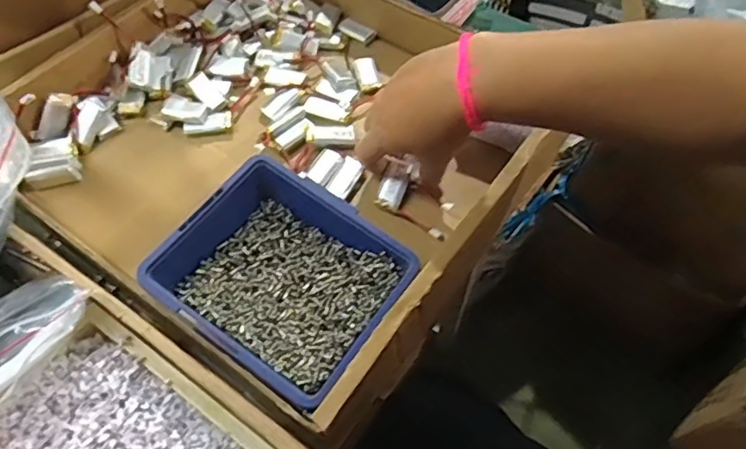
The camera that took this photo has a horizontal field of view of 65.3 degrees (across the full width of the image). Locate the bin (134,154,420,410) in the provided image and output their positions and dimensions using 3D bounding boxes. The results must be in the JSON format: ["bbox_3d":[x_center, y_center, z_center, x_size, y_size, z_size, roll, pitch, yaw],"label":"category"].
[{"bbox_3d":[-0.057,0.040,0.387,0.135,0.066,0.120,30,61,18],"label":"bin"}]

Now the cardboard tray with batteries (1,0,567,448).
[{"bbox_3d":[-0.078,-0.078,0.473,0.380,0.065,0.345,33,62,19],"label":"cardboard tray with batteries"}]

